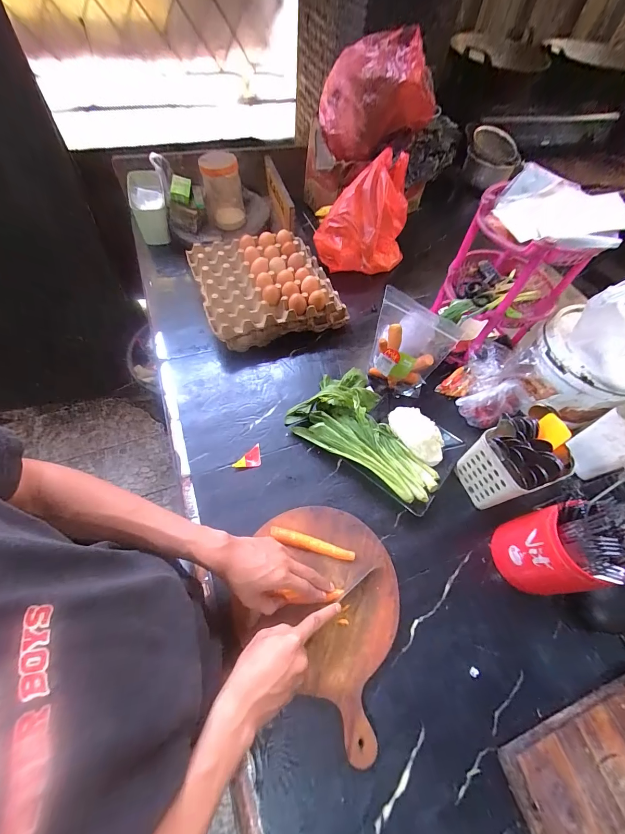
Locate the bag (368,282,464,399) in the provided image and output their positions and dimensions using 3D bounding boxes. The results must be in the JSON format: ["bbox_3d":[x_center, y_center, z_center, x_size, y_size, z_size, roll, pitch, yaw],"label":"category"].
[{"bbox_3d":[0.196,-0.133,0.665,0.137,0.218,0.086,5,60,-1],"label":"bag"}]

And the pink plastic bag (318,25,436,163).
[{"bbox_3d":[0.166,-0.811,0.828,0.274,0.209,0.221,8,60,1],"label":"pink plastic bag"}]

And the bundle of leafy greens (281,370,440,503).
[{"bbox_3d":[0.123,0.021,0.637,0.300,0.074,0.196,36,64,16],"label":"bundle of leafy greens"}]

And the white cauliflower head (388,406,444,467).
[{"bbox_3d":[0.208,0.039,0.649,0.068,0.065,0.130,-28,66,-18],"label":"white cauliflower head"}]

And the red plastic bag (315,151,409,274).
[{"bbox_3d":[0.132,-0.521,0.837,0.229,0.212,0.161,3,60,-2],"label":"red plastic bag"}]

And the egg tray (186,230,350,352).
[{"bbox_3d":[-0.114,-0.327,0.800,0.314,0.097,0.305,-18,63,-13],"label":"egg tray"}]

